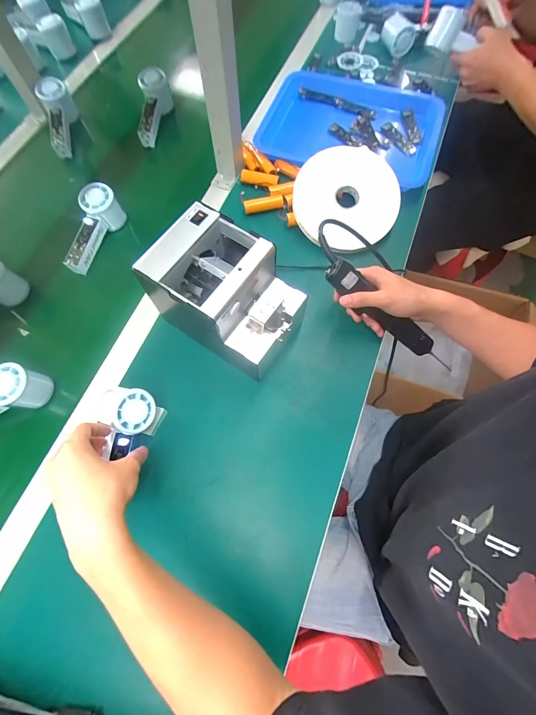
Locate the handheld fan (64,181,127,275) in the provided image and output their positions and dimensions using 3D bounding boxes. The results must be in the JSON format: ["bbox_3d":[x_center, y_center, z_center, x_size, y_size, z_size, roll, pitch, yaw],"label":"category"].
[{"bbox_3d":[-0.307,-0.219,0.540,0.055,0.061,0.143,23,73,8],"label":"handheld fan"}]

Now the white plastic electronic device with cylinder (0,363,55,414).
[{"bbox_3d":[-0.388,0.067,0.441,0.148,0.060,0.057,-30,72,-10],"label":"white plastic electronic device with cylinder"}]

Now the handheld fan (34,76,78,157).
[{"bbox_3d":[-0.419,-0.478,0.633,0.063,0.035,0.149,-7,90,-2],"label":"handheld fan"}]

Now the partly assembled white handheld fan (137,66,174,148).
[{"bbox_3d":[-0.234,-0.507,0.643,0.061,0.062,0.140,-1,69,0],"label":"partly assembled white handheld fan"}]

